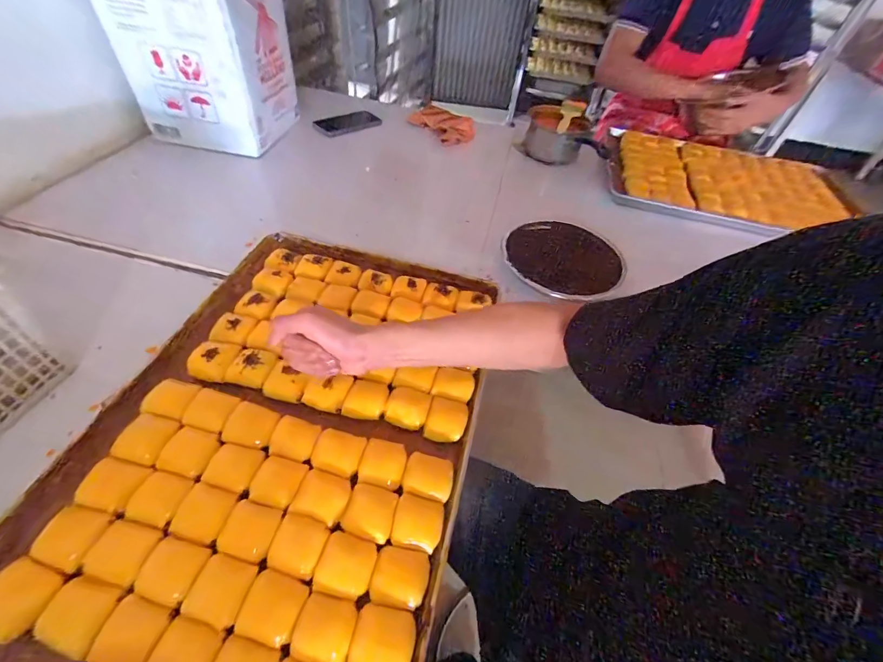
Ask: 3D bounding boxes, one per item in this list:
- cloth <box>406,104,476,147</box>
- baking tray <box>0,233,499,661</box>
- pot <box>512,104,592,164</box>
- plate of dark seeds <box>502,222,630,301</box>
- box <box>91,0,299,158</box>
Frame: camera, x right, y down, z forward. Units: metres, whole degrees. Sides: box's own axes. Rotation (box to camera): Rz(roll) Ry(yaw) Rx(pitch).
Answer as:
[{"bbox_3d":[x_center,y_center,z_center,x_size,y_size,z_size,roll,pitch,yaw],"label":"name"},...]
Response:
[{"bbox_3d":[0.005,-0.552,1.021,0.174,0.053,0.128,36,57,24],"label":"cloth"},{"bbox_3d":[-0.168,0.104,0.445,0.395,0.041,0.583,12,50,6],"label":"baking tray"},{"bbox_3d":[0.284,-0.492,0.975,0.165,0.107,0.152,4,49,-4],"label":"pot"},{"bbox_3d":[0.208,-0.129,0.672,0.203,0.029,0.202,4,49,-4],"label":"plate of dark seeds"},{"bbox_3d":[-0.471,-0.609,0.745,0.268,0.409,0.249,8,49,-1],"label":"box"}]

